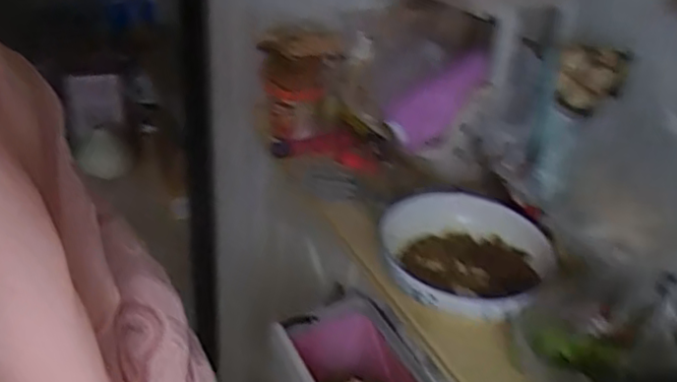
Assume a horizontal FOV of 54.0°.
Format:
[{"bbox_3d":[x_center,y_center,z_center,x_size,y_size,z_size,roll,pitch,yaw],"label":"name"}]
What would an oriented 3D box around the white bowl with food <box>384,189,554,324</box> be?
[{"bbox_3d":[0.161,0.089,0.933,0.239,0.070,0.231,3,34,-2],"label":"white bowl with food"}]

